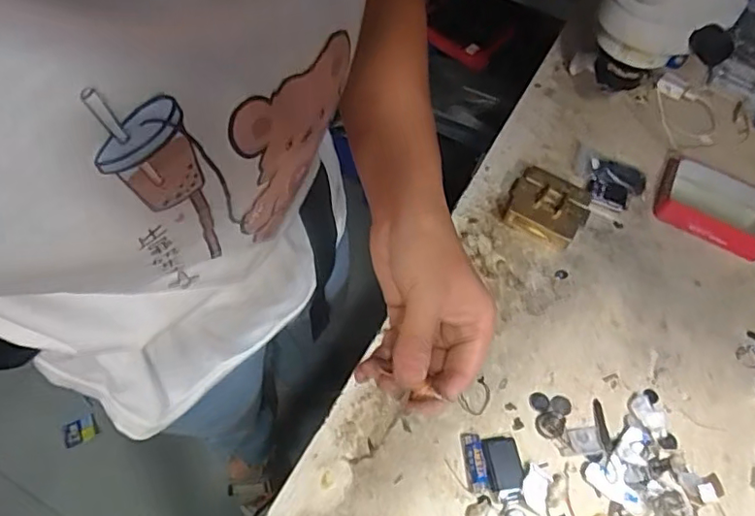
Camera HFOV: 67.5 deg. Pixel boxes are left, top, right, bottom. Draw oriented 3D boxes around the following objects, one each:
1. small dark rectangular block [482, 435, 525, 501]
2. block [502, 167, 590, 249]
[{"bbox_3d":[0.114,0.189,0.505,0.034,0.013,0.053,-5,59,-9],"label":"small dark rectangular block"},{"bbox_3d":[0.197,-0.061,0.661,0.088,0.030,0.079,32,61,13],"label":"block"}]

